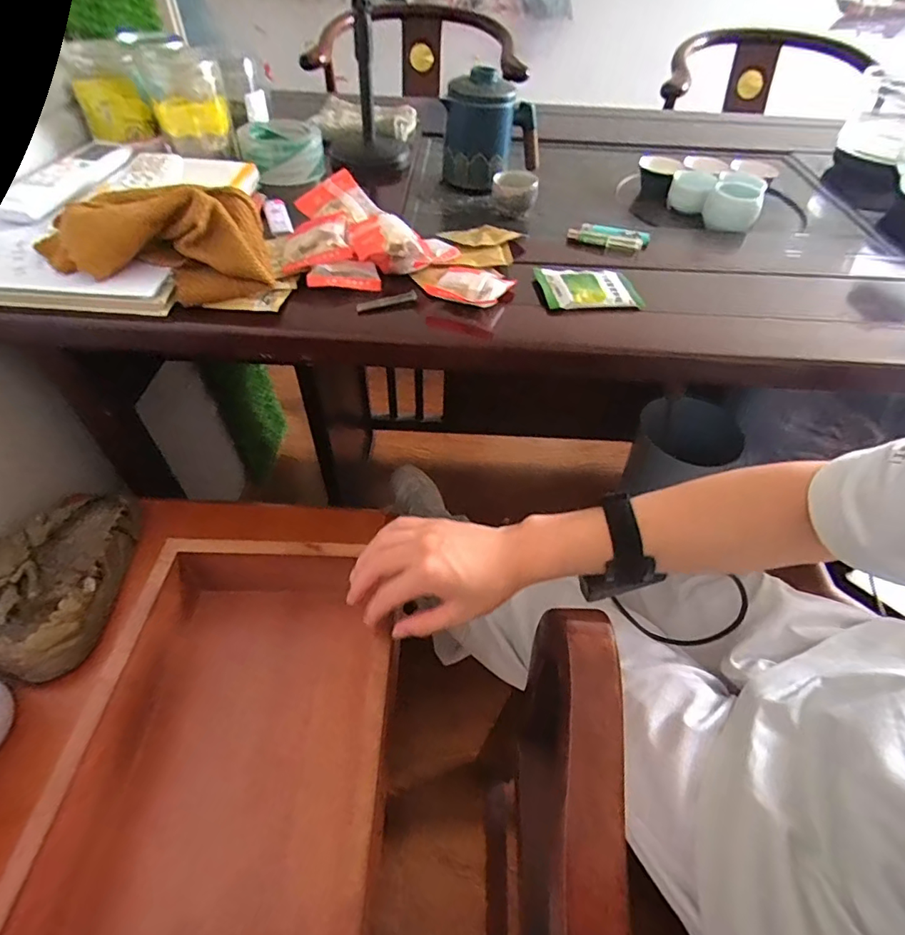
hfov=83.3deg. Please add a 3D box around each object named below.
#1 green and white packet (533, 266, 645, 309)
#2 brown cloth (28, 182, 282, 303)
[{"bbox_3d":[0.136,-0.185,0.509,0.094,0.007,0.081,-3,49,-7],"label":"green and white packet"},{"bbox_3d":[-0.264,-0.205,0.450,0.194,0.070,0.088,3,48,-1],"label":"brown cloth"}]

